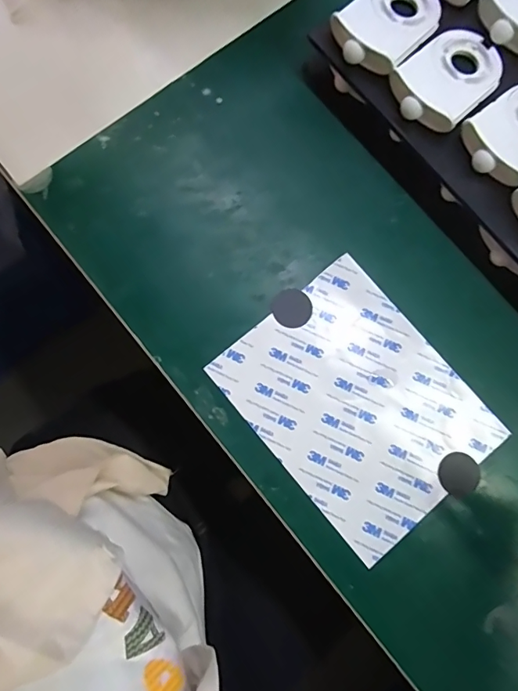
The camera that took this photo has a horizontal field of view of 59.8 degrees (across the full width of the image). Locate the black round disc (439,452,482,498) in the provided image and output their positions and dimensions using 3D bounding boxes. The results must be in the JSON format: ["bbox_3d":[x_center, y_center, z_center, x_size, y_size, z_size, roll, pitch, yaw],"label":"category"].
[{"bbox_3d":[0.140,0.089,0.312,0.028,0.004,0.028,0,79,-1],"label":"black round disc"}]

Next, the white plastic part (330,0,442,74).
[{"bbox_3d":[0.094,-0.236,0.325,0.057,0.014,0.086,40,80,6],"label":"white plastic part"}]

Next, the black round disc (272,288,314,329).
[{"bbox_3d":[0.025,-0.028,0.331,0.029,0.004,0.029,0,79,-1],"label":"black round disc"}]

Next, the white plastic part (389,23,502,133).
[{"bbox_3d":[0.139,-0.195,0.325,0.094,0.012,0.059,-40,82,-9],"label":"white plastic part"}]

